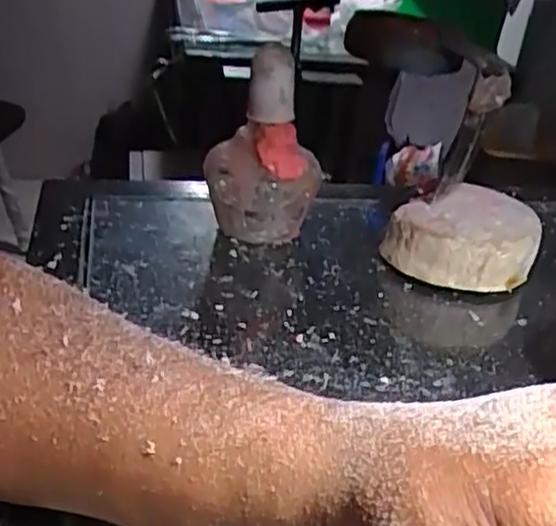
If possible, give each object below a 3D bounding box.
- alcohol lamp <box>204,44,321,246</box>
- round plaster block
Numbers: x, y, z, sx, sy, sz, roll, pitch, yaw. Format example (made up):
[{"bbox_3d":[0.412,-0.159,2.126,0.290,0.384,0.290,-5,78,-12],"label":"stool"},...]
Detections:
[{"bbox_3d":[-0.008,-0.071,0.447,0.070,0.117,0.062,4,30,-3],"label":"alcohol lamp"},{"bbox_3d":[0.115,-0.017,0.451,0.086,0.043,0.082,14,31,14],"label":"round plaster block"}]

